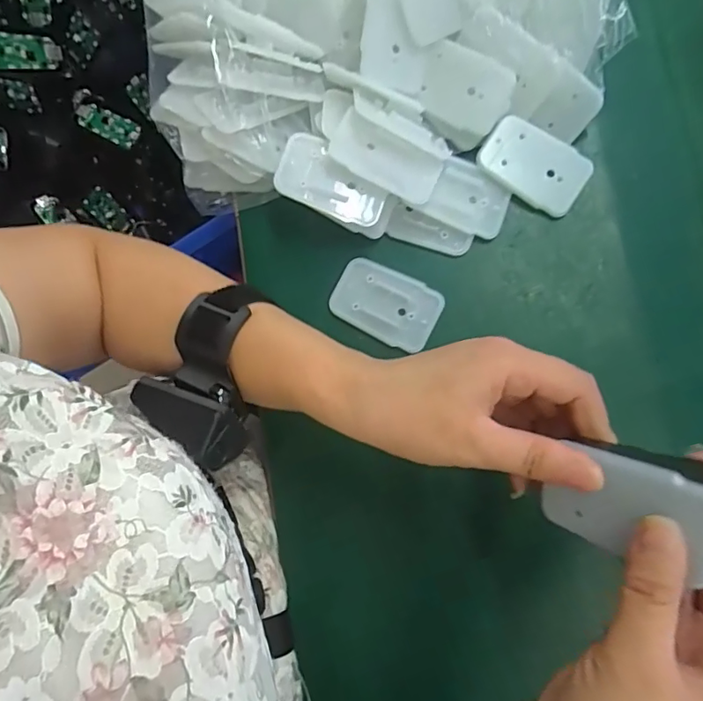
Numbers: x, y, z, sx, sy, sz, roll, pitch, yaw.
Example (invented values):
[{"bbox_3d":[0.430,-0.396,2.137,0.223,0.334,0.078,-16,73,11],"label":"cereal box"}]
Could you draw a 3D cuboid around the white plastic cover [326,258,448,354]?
[{"bbox_3d":[0.023,-0.031,0.349,0.070,0.008,0.045,27,91,8],"label":"white plastic cover"}]

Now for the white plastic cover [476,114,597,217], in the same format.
[{"bbox_3d":[0.118,-0.120,0.340,0.068,0.007,0.043,33,95,1],"label":"white plastic cover"}]

